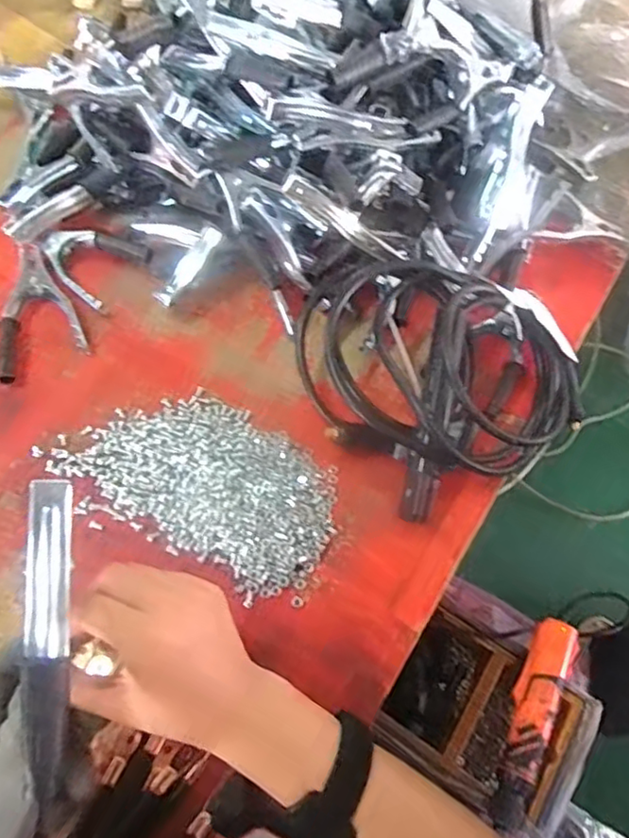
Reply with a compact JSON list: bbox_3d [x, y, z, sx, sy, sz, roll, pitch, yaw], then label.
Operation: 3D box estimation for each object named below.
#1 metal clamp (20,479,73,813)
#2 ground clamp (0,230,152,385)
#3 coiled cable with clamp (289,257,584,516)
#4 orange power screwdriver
[{"bbox_3d":[-0.131,0.105,0.303,0.021,0.015,0.150,-6,71,-7],"label":"metal clamp"},{"bbox_3d":[-0.259,-0.117,0.603,0.117,0.034,0.184,26,65,9],"label":"ground clamp"},{"bbox_3d":[0.117,-0.058,0.575,0.235,0.077,0.240,2,64,-3],"label":"coiled cable with clamp"},{"bbox_3d":[0.252,0.347,0.706,0.057,0.042,0.234,23,64,7],"label":"orange power screwdriver"}]

